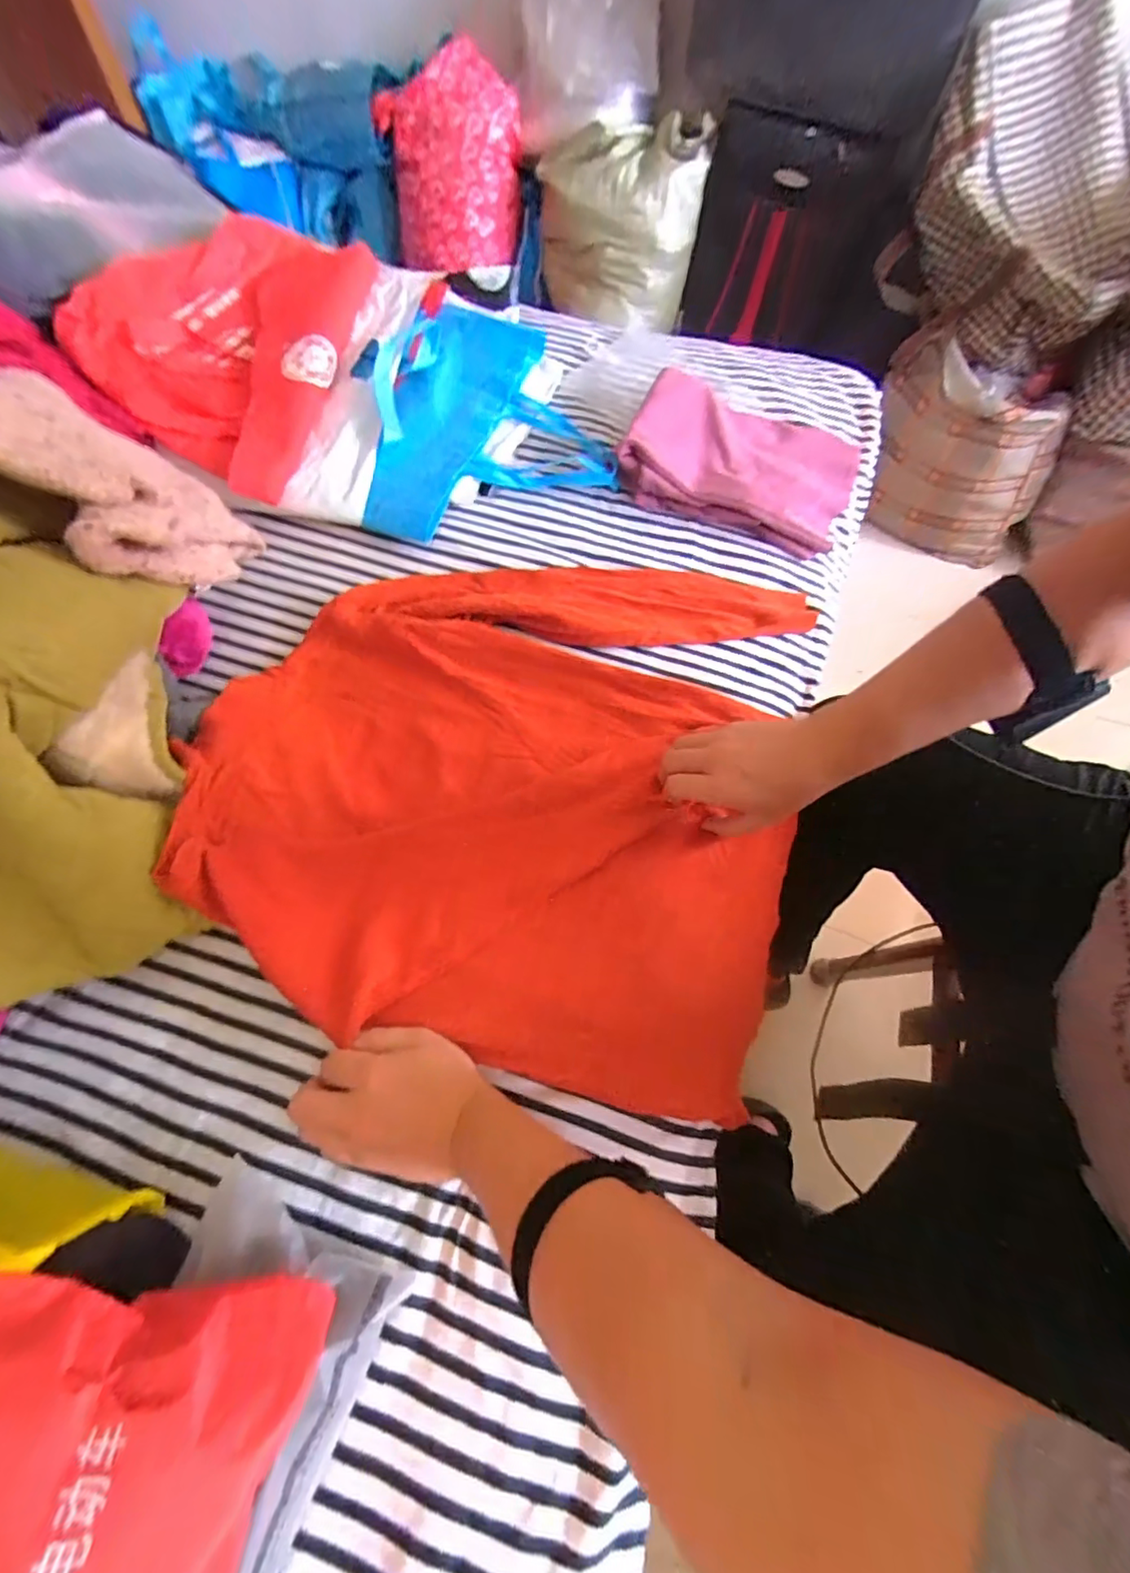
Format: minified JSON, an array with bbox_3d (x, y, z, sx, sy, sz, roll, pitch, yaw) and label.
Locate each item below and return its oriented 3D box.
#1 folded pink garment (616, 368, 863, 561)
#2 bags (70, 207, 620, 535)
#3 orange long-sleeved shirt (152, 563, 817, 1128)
[{"bbox_3d":[0.230,-0.426,0.672,0.275,0.061,0.224,22,66,7],"label":"folded pink garment"},{"bbox_3d":[-0.251,-0.526,0.680,0.602,0.139,0.418,6,65,-1],"label":"bags"},{"bbox_3d":[-0.043,-0.032,0.511,0.523,0.082,0.520,11,66,6],"label":"orange long-sleeved shirt"}]

